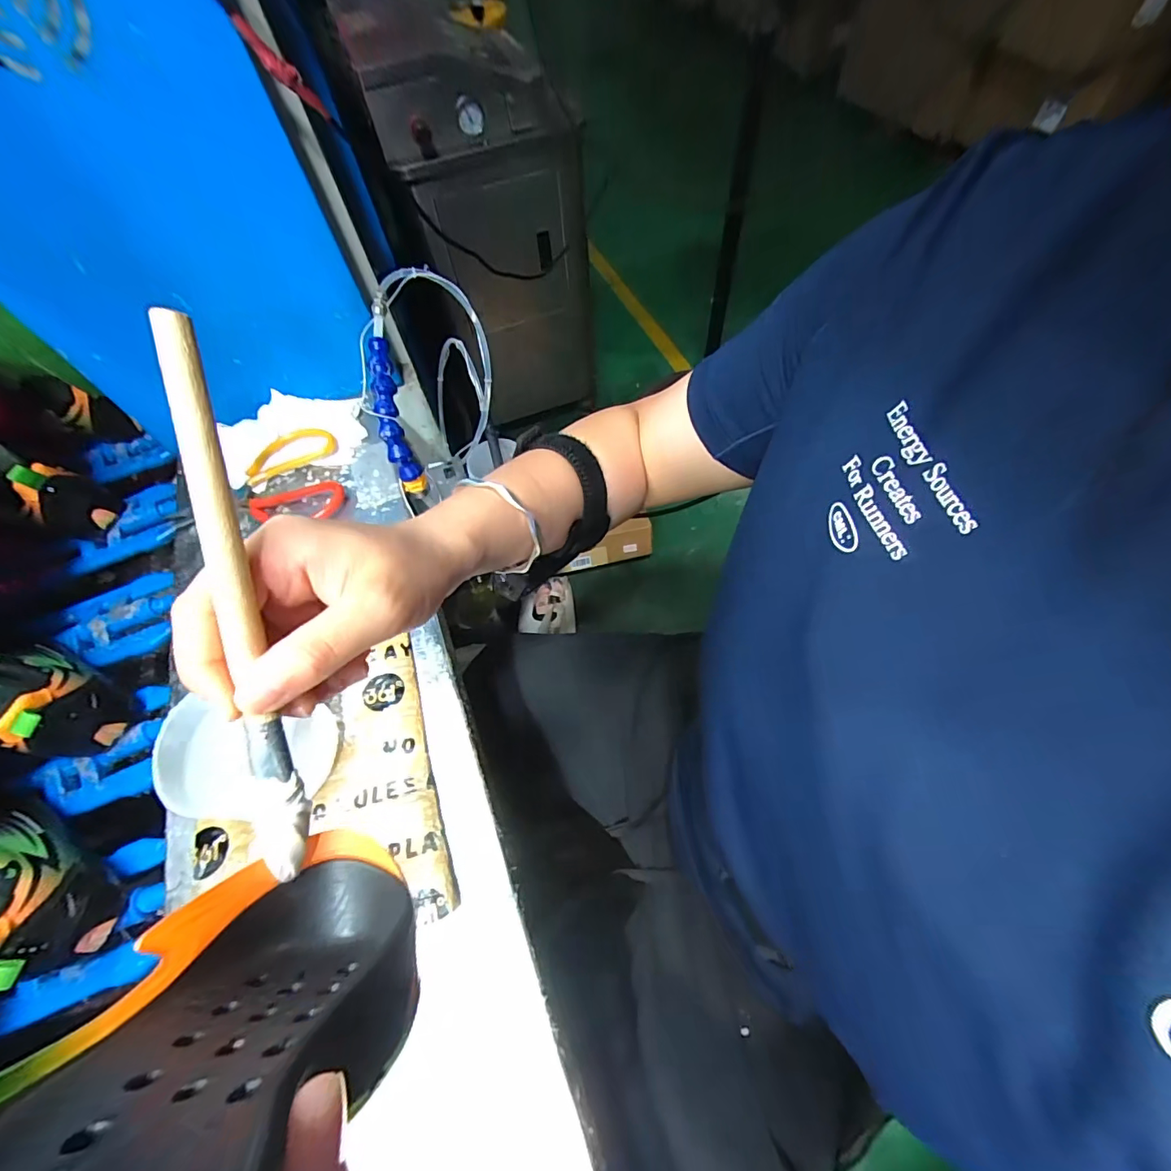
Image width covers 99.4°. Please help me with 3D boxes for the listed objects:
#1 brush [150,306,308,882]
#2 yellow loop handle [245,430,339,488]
[{"bbox_3d":[-0.117,0.014,0.167,0.015,0.010,0.189,-3,102,2],"label":"brush"},{"bbox_3d":[-0.333,-0.149,0.557,0.099,0.016,0.039,-26,62,-11],"label":"yellow loop handle"}]

